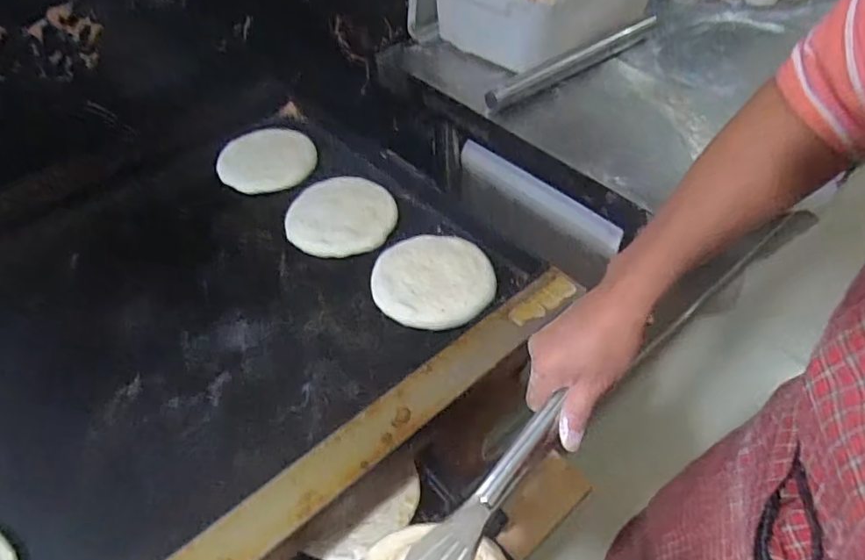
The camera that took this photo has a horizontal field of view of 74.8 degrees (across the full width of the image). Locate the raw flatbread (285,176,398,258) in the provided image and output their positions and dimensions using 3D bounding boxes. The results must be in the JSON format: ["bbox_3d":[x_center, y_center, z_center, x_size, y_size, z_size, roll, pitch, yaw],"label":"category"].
[{"bbox_3d":[-0.105,-0.078,0.664,0.121,0.020,0.121,0,48,3],"label":"raw flatbread"}]

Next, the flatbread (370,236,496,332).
[{"bbox_3d":[0.000,0.000,0.591,0.122,0.021,0.121,-1,48,1],"label":"flatbread"}]

